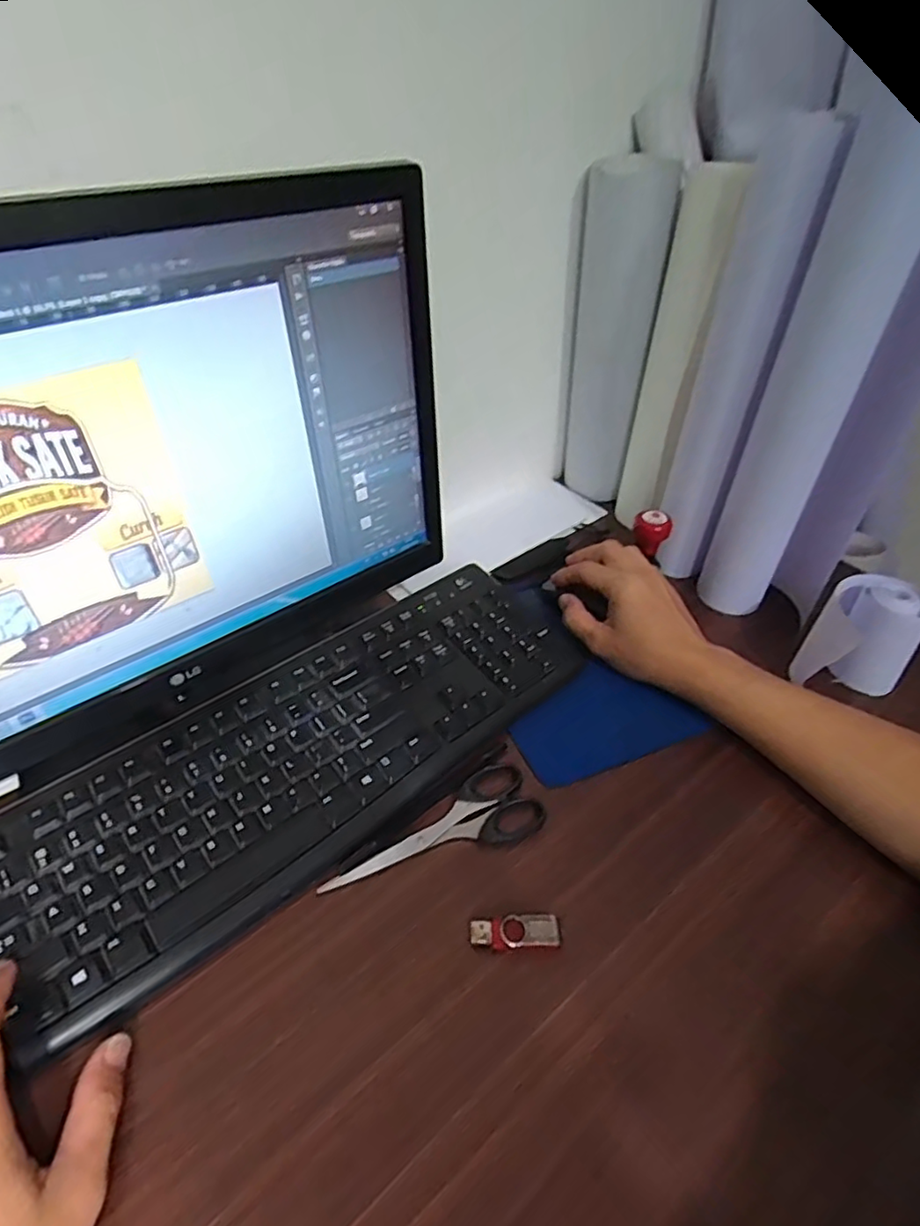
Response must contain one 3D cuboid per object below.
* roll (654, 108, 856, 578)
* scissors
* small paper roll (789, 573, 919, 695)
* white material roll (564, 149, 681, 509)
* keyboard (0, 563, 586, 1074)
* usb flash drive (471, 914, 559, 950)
[{"bbox_3d":[0.217,-0.177,0.510,0.053,0.348,0.056,16,44,14],"label":"roll"},{"bbox_3d":[-0.016,0.148,0.415,0.147,0.009,0.055,-18,46,-21],"label":"scissors"},{"bbox_3d":[0.322,0.024,0.501,0.071,0.090,0.082,33,51,29],"label":"small paper roll"},{"bbox_3d":[0.142,-0.257,0.627,0.085,0.315,0.078,9,43,7],"label":"white material roll"},{"bbox_3d":[-0.103,0.095,0.451,0.428,0.028,0.152,-30,51,-29],"label":"keyboard"},{"bbox_3d":[0.032,0.187,0.367,0.051,0.004,0.018,-1,42,-4],"label":"usb flash drive"}]

